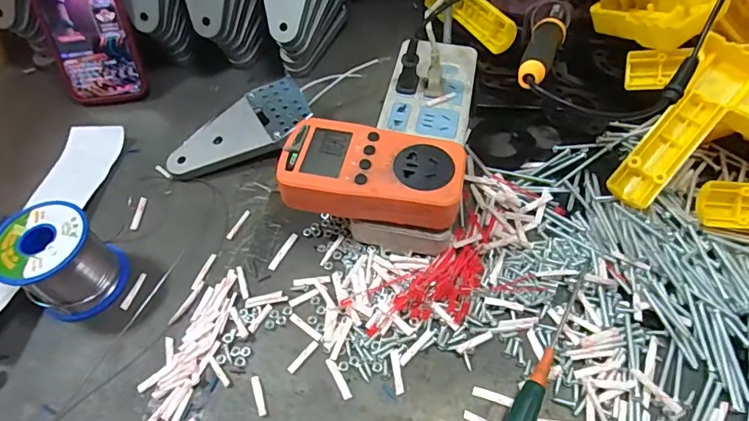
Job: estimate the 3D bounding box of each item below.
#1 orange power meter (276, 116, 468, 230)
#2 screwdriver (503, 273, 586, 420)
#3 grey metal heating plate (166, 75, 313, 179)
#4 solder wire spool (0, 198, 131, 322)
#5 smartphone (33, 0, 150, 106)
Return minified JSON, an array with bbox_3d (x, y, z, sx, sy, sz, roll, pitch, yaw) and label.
[{"bbox_3d":[-0.001,-0.025,0.339,0.126,0.029,0.069,8,56,11],"label":"orange power meter"},{"bbox_3d":[0.113,0.098,0.307,0.018,0.014,0.139,27,61,21],"label":"screwdriver"},{"bbox_3d":[-0.122,-0.068,0.435,0.134,0.029,0.071,-30,58,-16],"label":"grey metal heating plate"},{"bbox_3d":[-0.230,0.038,0.348,0.062,0.062,0.062,20,59,17],"label":"solder wire spool"},{"bbox_3d":[-0.283,-0.190,0.456,0.081,0.170,0.016,-9,26,-2],"label":"smartphone"}]

